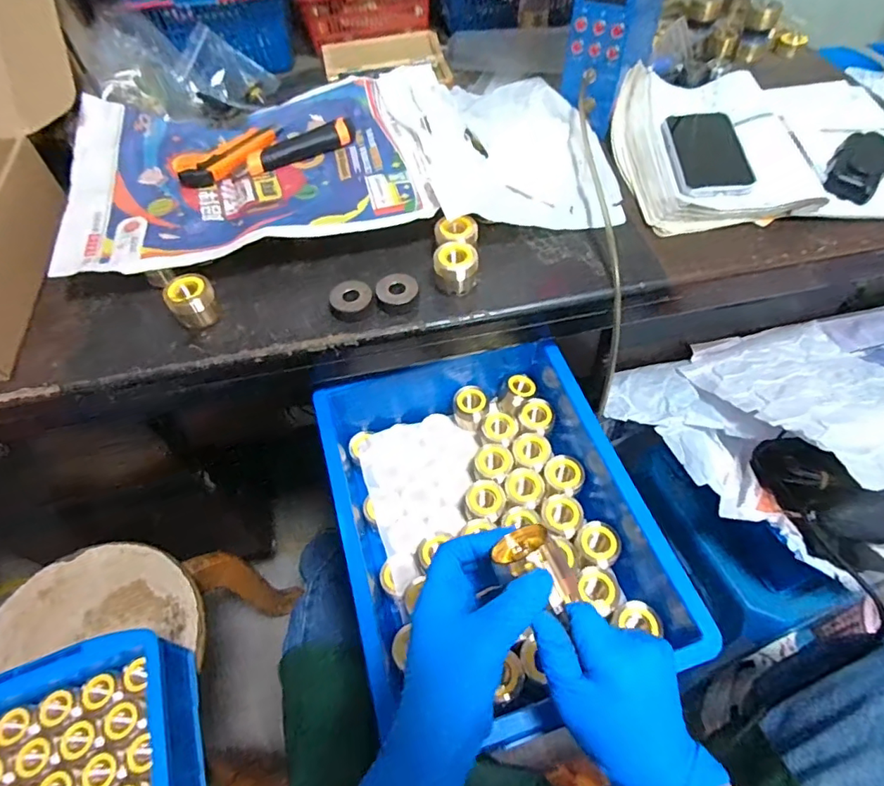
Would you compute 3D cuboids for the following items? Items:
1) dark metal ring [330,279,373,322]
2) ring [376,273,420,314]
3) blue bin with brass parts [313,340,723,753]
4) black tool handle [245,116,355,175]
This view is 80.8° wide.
[{"bbox_3d":[-0.087,-0.089,0.495,0.036,0.015,0.038,-1,56,2],"label":"dark metal ring"},{"bbox_3d":[-0.042,-0.095,0.499,0.038,0.018,0.036,-1,56,2],"label":"ring"},{"bbox_3d":[0.038,0.114,0.513,0.260,0.109,0.350,-16,57,-8],"label":"blue bin with brass parts"},{"bbox_3d":[-0.159,-0.283,0.594,0.132,0.023,0.026,-27,59,-15],"label":"black tool handle"}]

